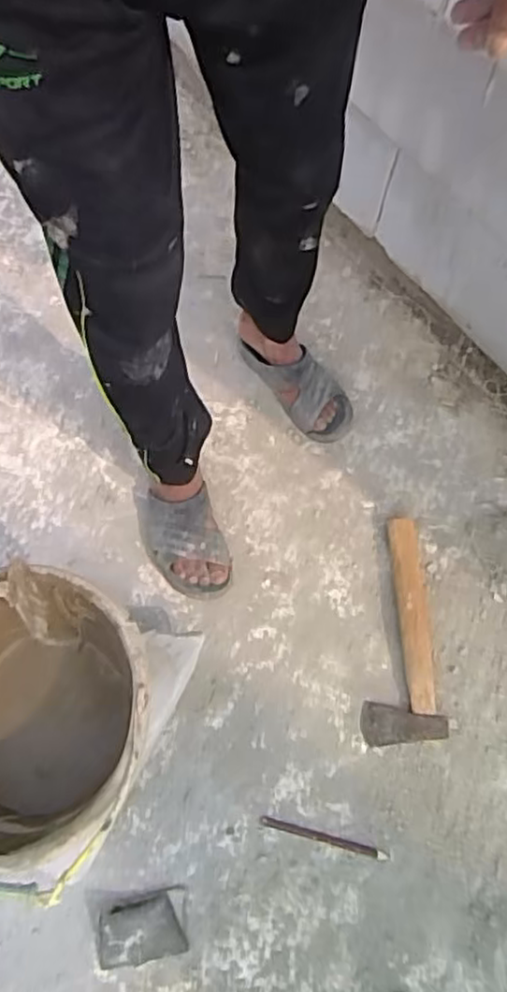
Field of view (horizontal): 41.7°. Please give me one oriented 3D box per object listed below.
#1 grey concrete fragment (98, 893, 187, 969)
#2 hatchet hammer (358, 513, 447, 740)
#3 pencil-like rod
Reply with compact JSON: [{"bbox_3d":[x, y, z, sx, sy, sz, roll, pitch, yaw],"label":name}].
[{"bbox_3d":[-0.145,0.553,0.841,0.102,0.033,0.070,-12,67,-9],"label":"grey concrete fragment"},{"bbox_3d":[0.221,0.194,1.009,0.116,0.043,0.341,3,66,-2],"label":"hatchet hammer"},{"bbox_3d":[0.095,0.464,0.903,0.177,0.005,0.012,15,66,3],"label":"pencil-like rod"}]

